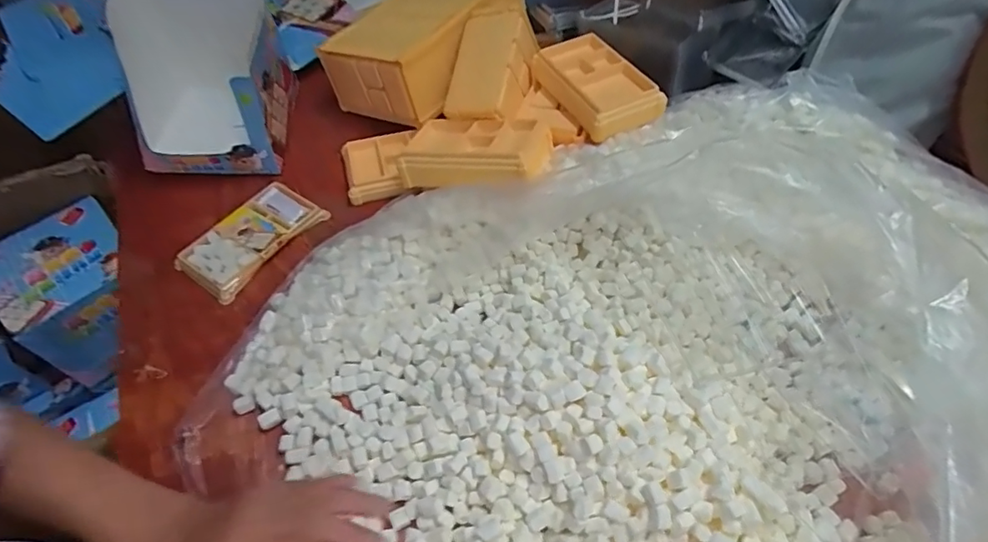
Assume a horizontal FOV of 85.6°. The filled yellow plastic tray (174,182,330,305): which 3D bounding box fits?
[{"bbox_3d":[-0.243,-0.035,0.536,0.074,0.027,0.134,30,60,22],"label":"filled yellow plastic tray"}]

